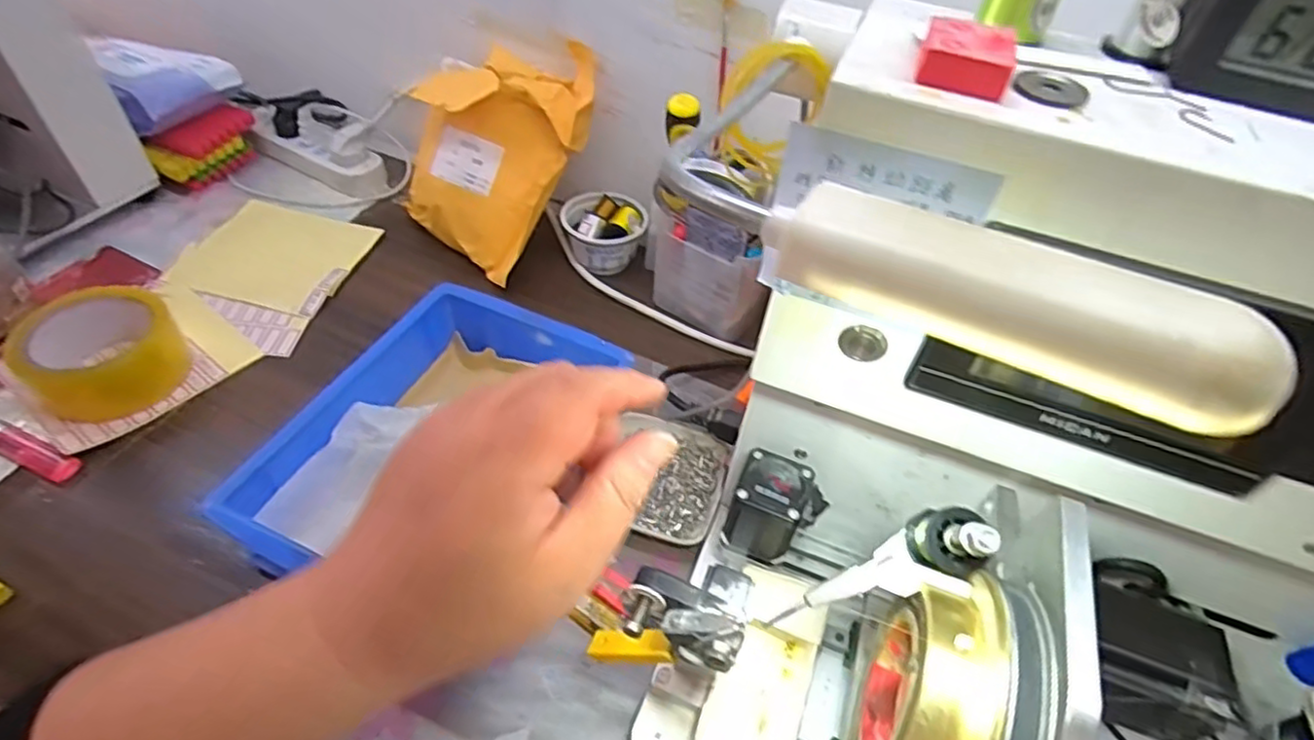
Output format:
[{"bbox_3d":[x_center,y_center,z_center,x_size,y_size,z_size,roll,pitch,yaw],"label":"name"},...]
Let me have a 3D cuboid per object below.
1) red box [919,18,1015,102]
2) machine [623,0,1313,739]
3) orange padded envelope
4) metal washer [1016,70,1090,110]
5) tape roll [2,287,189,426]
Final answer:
[{"bbox_3d":[0.106,-0.107,0.227,0.030,0.012,0.032,19,49,11],"label":"red box"},{"bbox_3d":[0.183,0.100,0.287,0.345,0.350,0.230,21,49,13],"label":"machine"},{"bbox_3d":[-0.158,-0.213,0.623,0.149,0.226,0.063,31,15,2],"label":"orange padded envelope"},{"bbox_3d":[0.136,-0.097,0.229,0.021,0.005,0.021,3,47,-3],"label":"metal washer"},{"bbox_3d":[-0.454,-0.015,0.544,0.104,0.053,0.109,29,51,19],"label":"tape roll"}]

